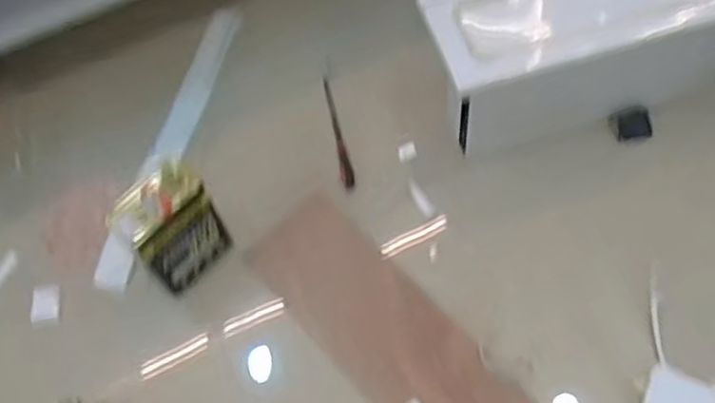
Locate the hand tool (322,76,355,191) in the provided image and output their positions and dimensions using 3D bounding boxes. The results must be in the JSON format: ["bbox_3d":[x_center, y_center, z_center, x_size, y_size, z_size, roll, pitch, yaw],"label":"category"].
[{"bbox_3d":[-0.047,-0.151,1.537,0.026,0.021,0.278,-14,62,-3],"label":"hand tool"}]

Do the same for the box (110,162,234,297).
[{"bbox_3d":[-0.346,0.043,1.319,0.127,0.245,0.173,40,72,24],"label":"box"}]

